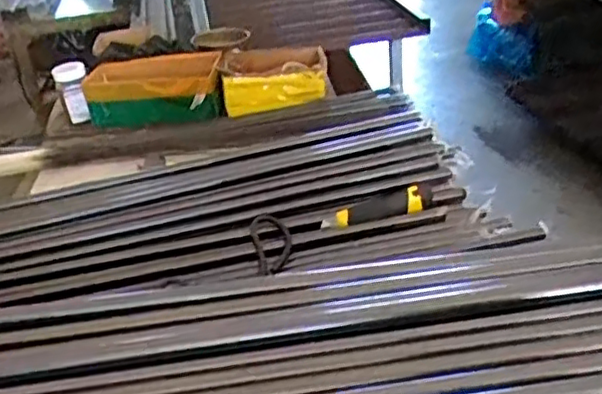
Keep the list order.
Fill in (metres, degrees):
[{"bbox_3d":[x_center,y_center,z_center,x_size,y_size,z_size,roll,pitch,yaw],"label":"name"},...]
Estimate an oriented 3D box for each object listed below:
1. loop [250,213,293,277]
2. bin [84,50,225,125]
[{"bbox_3d":[-0.038,0.061,0.854,0.051,0.012,0.108,-9,42,-4],"label":"loop"},{"bbox_3d":[-0.296,-0.213,1.300,0.276,0.104,0.094,-6,30,1],"label":"bin"}]

